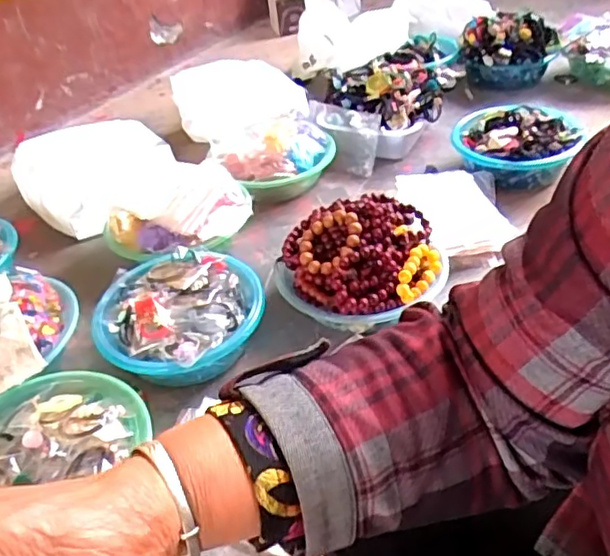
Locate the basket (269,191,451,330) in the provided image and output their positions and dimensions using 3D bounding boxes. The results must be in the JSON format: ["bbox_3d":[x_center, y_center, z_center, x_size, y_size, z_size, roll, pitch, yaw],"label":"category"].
[{"bbox_3d":[0.077,-0.031,0.857,0.203,0.140,0.196,-5,39,4],"label":"basket"}]

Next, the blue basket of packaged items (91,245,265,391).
[{"bbox_3d":[-0.163,0.046,0.824,0.218,0.075,0.204,-5,39,4],"label":"blue basket of packaged items"}]

